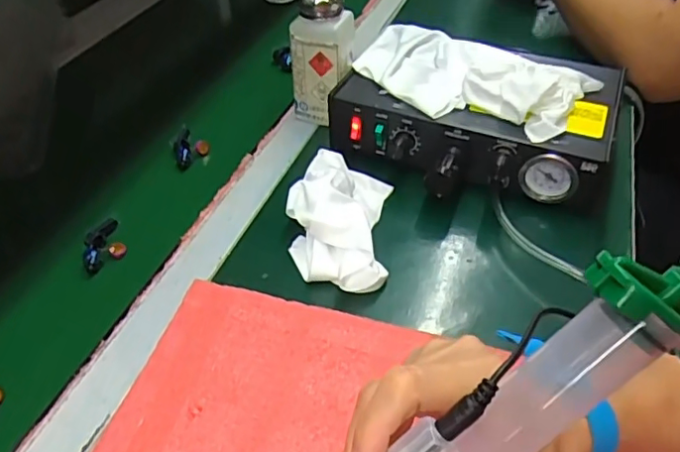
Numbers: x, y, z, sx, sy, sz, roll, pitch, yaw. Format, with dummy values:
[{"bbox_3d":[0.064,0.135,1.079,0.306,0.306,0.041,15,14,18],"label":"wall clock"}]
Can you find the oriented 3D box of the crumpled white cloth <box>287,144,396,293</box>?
[{"bbox_3d":[0.001,-0.009,0.445,0.080,0.041,0.132,0,43,1],"label":"crumpled white cloth"}]

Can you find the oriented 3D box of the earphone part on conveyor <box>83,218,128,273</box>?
[{"bbox_3d":[-0.187,0.014,0.450,0.031,0.014,0.046,-19,46,-18],"label":"earphone part on conveyor"}]

